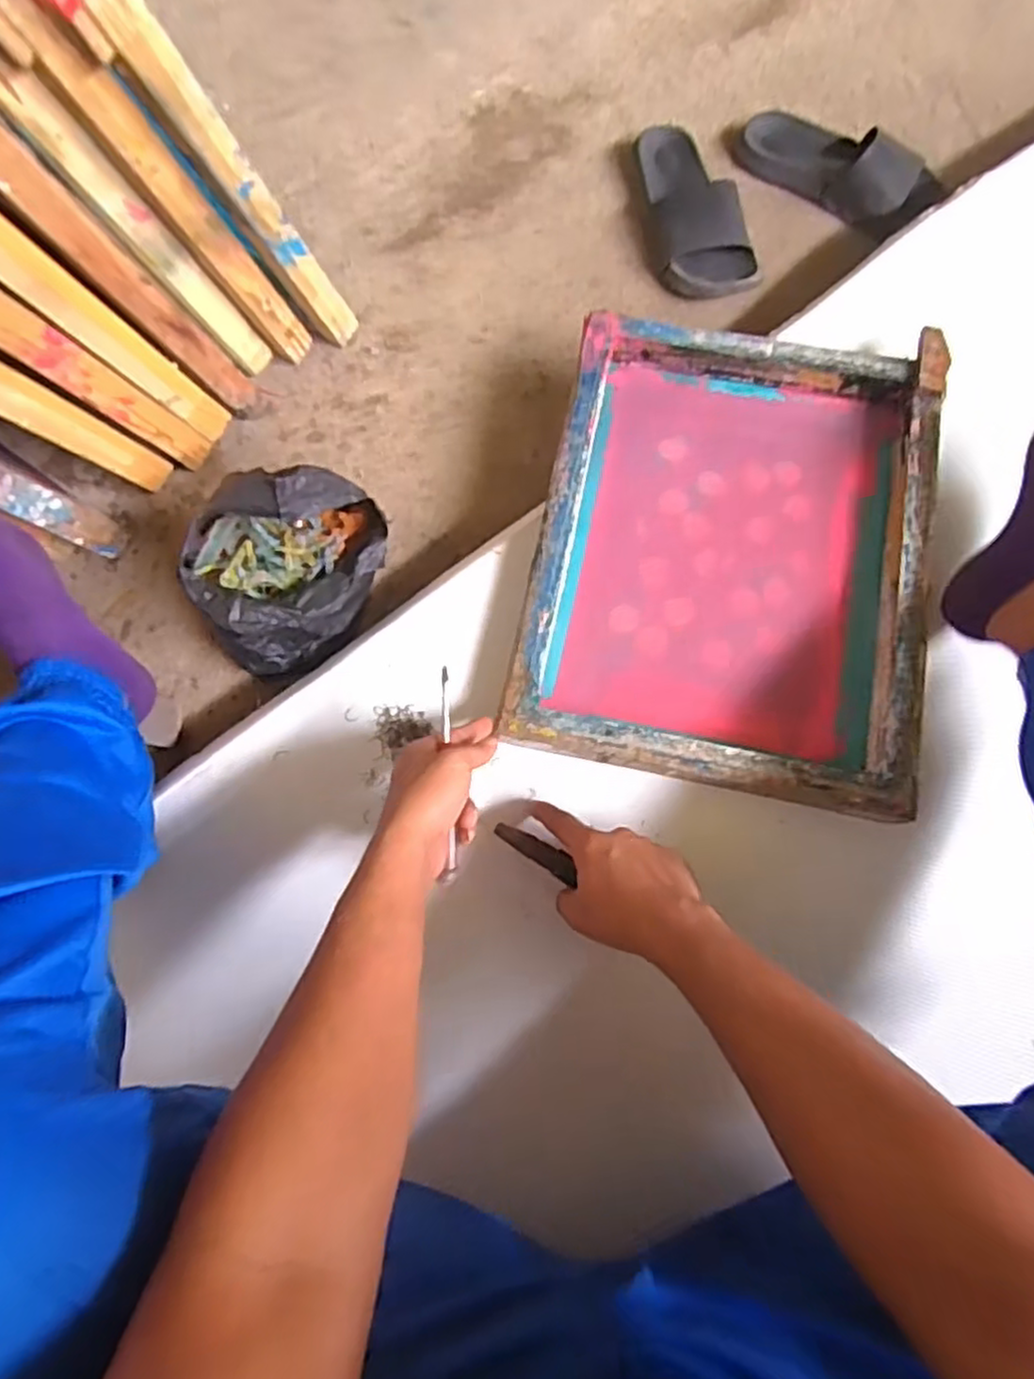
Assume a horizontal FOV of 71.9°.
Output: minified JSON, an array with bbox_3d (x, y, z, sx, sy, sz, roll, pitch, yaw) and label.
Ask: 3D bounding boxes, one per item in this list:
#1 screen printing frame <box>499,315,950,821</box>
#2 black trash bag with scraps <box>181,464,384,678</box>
[{"bbox_3d":[0.203,-0.135,0.687,0.351,0.067,0.454,11,74,4],"label":"screen printing frame"},{"bbox_3d":[-0.210,-0.114,0.676,0.183,0.161,0.127,-31,75,-8],"label":"black trash bag with scraps"}]

